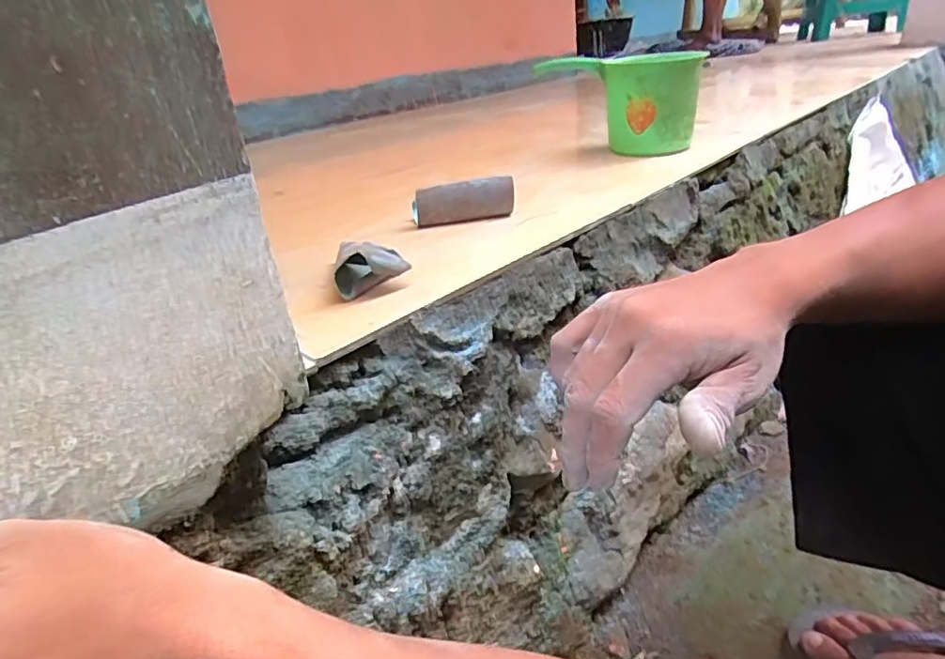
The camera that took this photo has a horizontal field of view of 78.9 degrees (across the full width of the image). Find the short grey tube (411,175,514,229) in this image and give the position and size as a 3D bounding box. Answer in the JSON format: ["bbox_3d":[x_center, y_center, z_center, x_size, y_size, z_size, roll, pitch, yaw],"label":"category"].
[{"bbox_3d":[-0.010,-0.137,0.609,0.103,0.045,0.041,-10,26,-6],"label":"short grey tube"}]

